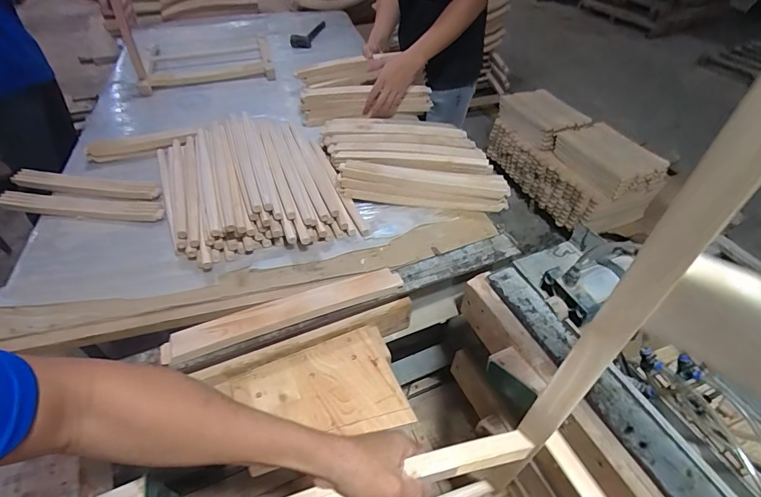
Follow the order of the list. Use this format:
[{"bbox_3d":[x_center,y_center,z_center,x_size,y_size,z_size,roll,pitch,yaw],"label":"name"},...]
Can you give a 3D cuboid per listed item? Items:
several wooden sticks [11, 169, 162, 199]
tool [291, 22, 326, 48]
[{"bbox_3d":[-0.704,-0.153,0.970,0.371,0.023,0.056,6,46,5],"label":"several wooden sticks"},{"bbox_3d":[-0.284,-0.898,1.691,0.074,0.045,0.242,18,48,16],"label":"tool"}]

